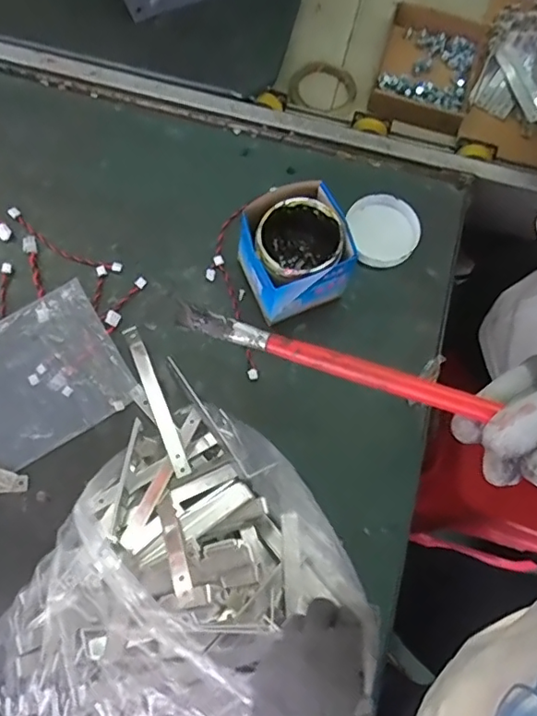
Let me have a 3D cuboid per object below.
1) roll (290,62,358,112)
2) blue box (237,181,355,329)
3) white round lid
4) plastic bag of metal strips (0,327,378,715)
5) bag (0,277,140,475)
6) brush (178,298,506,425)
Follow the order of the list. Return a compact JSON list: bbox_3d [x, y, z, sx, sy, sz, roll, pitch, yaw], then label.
[{"bbox_3d":[0.080,-0.385,0.808,0.092,0.025,0.088,0,73,-1],"label":"roll"},{"bbox_3d":[0.027,-0.105,0.593,0.102,0.100,0.112,-23,76,-9],"label":"blue box"},{"bbox_3d":[0.134,-0.151,0.656,0.078,0.014,0.093,-9,74,-5],"label":"white round lid"},{"bbox_3d":[-0.073,0.191,0.482,0.271,0.135,0.308,25,74,5],"label":"plastic bag of metal strips"},{"bbox_3d":[-0.297,0.050,0.580,0.295,0.018,0.155,-31,77,-11],"label":"bag"},{"bbox_3d":[0.074,0.015,0.254,0.256,0.007,0.011,18,73,16],"label":"brush"}]

